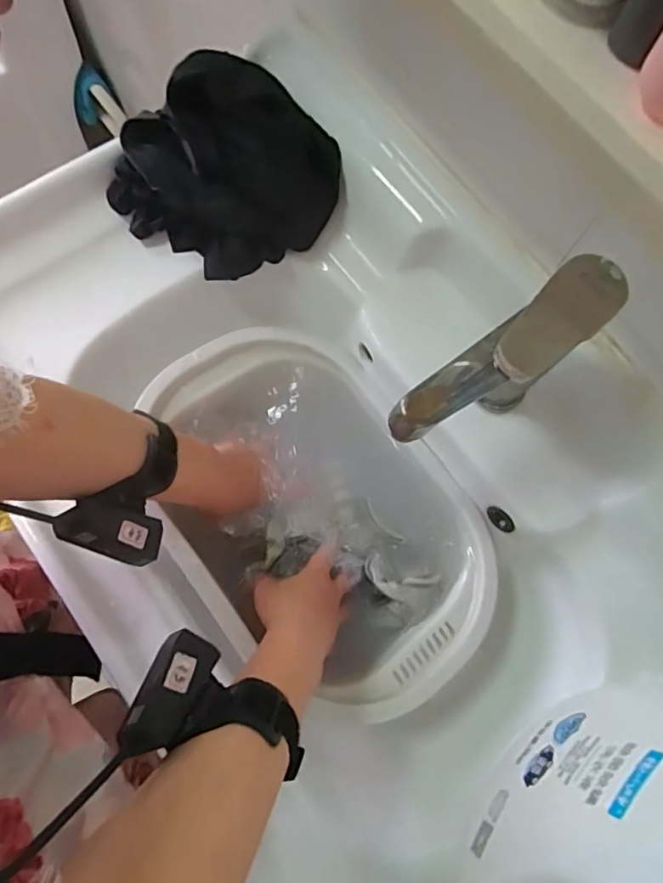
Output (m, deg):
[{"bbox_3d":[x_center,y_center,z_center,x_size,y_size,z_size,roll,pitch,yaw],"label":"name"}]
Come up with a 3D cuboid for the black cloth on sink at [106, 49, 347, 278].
[{"bbox_3d":[-0.098,-0.243,0.500,0.211,0.123,0.129,-12,73,-5],"label":"black cloth on sink"}]

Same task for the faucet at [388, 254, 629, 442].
[{"bbox_3d":[0.105,-0.035,0.405,0.148,0.188,0.052,-32,76,-11],"label":"faucet"}]

